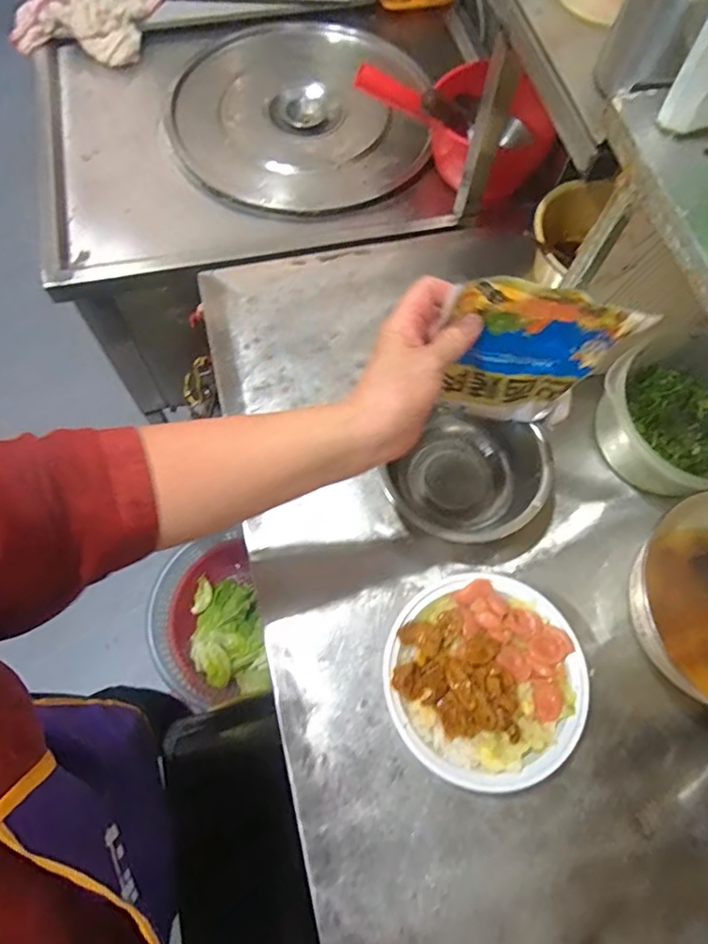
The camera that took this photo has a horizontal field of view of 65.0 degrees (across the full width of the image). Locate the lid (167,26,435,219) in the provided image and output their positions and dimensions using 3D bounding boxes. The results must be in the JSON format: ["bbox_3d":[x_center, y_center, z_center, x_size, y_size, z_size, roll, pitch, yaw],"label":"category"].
[{"bbox_3d":[-0.080,-0.511,0.789,0.347,0.073,0.327,1,68,-2],"label":"lid"}]

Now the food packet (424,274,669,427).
[{"bbox_3d":[0.126,-0.081,0.402,0.118,0.132,0.023,7,68,2],"label":"food packet"}]

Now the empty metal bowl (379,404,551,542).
[{"bbox_3d":[0.110,0.014,0.553,0.131,0.077,0.137,1,68,-2],"label":"empty metal bowl"}]

